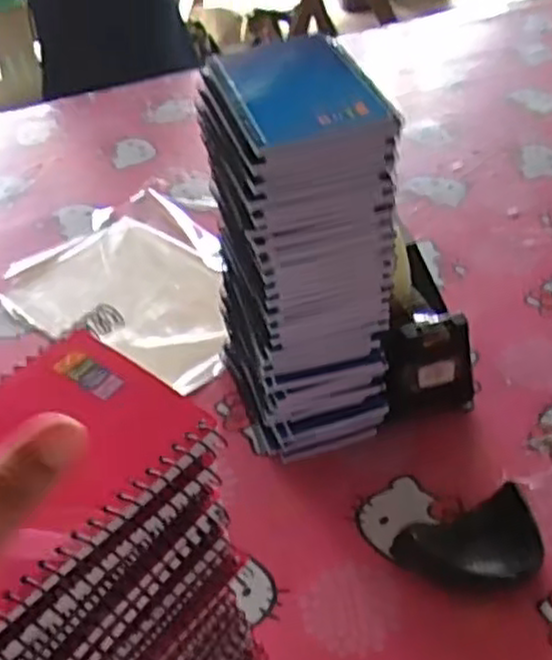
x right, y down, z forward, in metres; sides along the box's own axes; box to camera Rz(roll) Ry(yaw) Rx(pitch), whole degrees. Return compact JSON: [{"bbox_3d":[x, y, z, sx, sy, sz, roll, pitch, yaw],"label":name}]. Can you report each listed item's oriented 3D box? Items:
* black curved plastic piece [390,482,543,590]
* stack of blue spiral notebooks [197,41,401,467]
[{"bbox_3d":[0.138,0.154,0.528,0.099,0.029,0.061,-17,44,-12],"label":"black curved plastic piece"},{"bbox_3d":[0.015,-0.045,0.563,0.104,0.297,0.120,-14,43,-10],"label":"stack of blue spiral notebooks"}]

